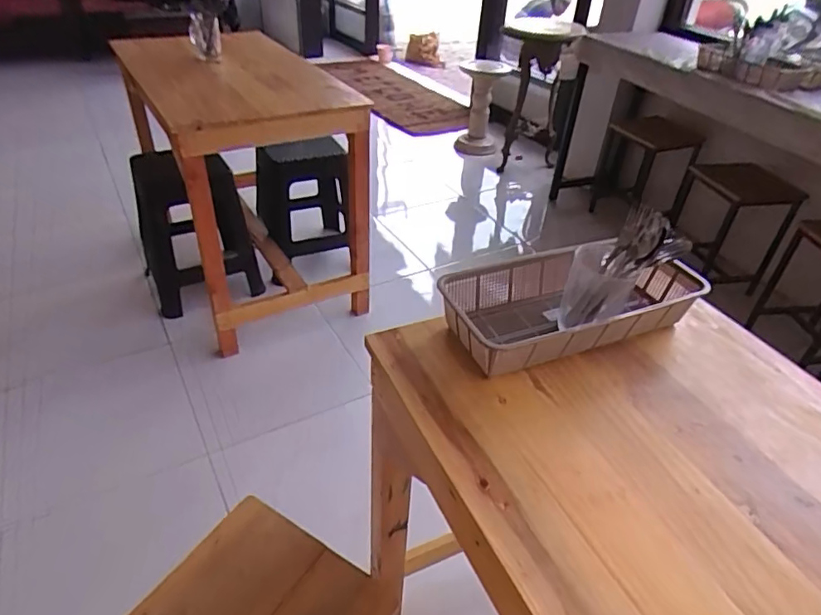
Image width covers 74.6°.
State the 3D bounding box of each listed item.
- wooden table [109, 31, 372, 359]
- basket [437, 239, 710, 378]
[{"bbox_3d":[-0.551,-0.439,1.824,0.522,0.762,0.958,-19,42,-27],"label":"wooden table"},{"bbox_3d":[0.211,-0.008,0.711,0.348,0.079,0.163,-12,40,-20],"label":"basket"}]

